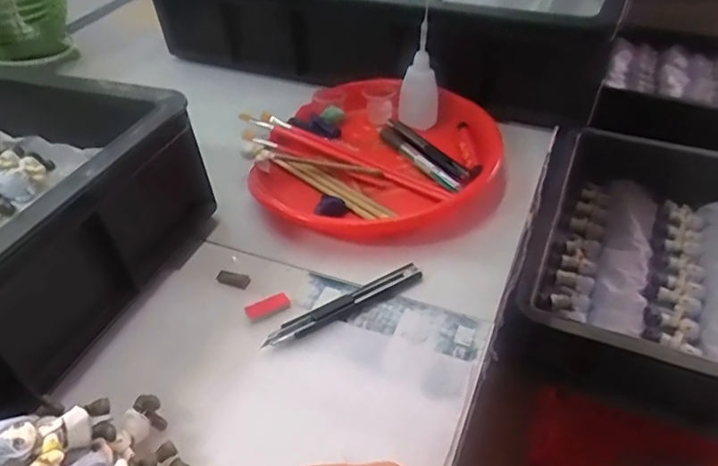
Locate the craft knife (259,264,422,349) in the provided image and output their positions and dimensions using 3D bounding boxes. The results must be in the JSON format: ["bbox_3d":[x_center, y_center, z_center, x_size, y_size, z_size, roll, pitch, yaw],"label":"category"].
[{"bbox_3d":[-0.011,0.055,0.422,0.136,0.007,0.019,-25,46,-21],"label":"craft knife"}]

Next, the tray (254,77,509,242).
[{"bbox_3d":[0.028,-0.080,0.544,0.231,0.031,0.228,9,44,14],"label":"tray"}]

